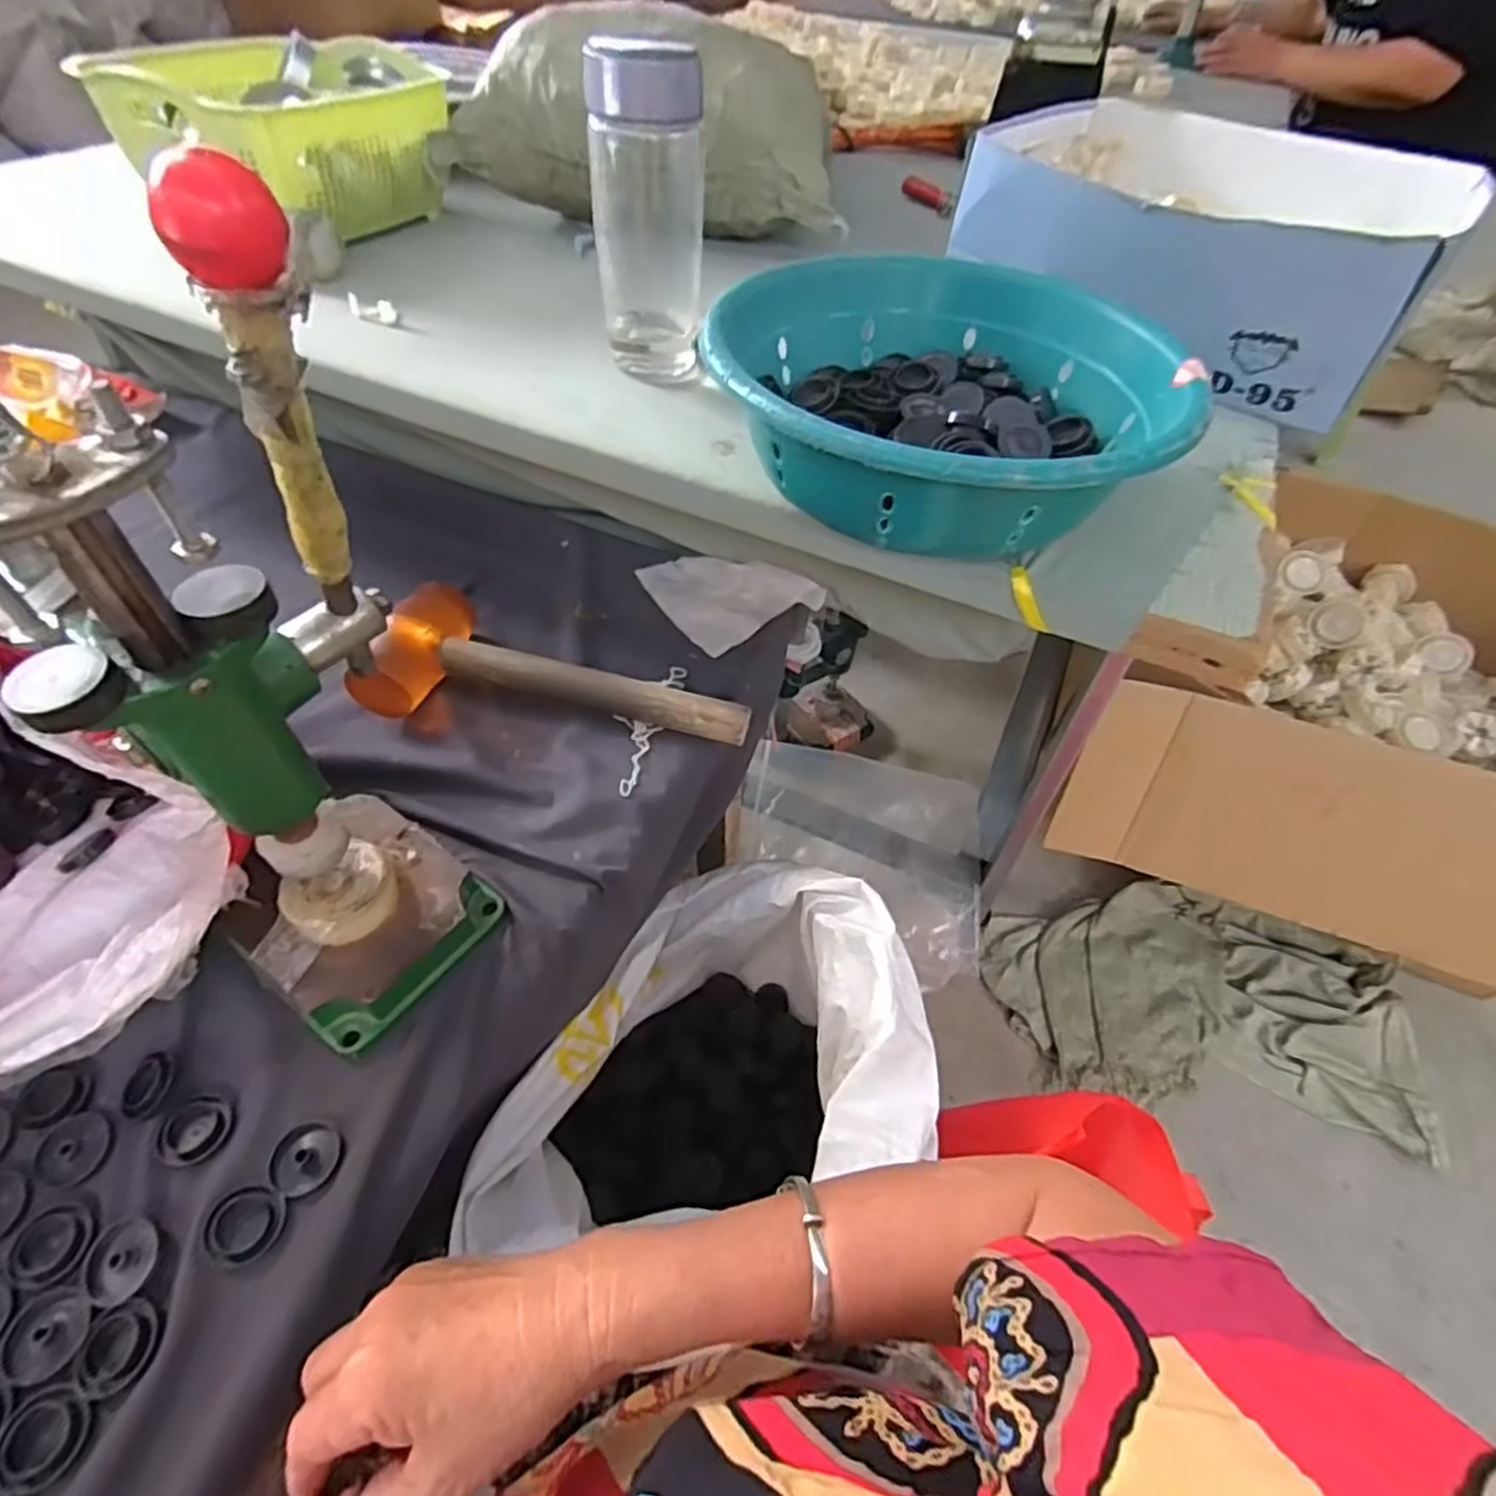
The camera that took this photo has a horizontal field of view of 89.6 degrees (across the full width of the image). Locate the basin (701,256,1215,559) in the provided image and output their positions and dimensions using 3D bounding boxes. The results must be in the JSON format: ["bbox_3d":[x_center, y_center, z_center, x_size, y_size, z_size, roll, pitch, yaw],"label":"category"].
[{"bbox_3d":[0.106,-0.190,0.428,0.253,0.090,0.251,2,51,-3],"label":"basin"}]

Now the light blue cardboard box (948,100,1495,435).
[{"bbox_3d":[0.346,-0.415,0.610,0.346,0.107,0.273,34,56,21],"label":"light blue cardboard box"}]

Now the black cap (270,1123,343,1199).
[{"bbox_3d":[-0.223,0.208,0.381,0.035,0.007,0.030,33,55,20],"label":"black cap"}]

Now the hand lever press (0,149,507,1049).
[{"bbox_3d":[-0.202,-0.019,0.313,0.095,0.383,0.144,30,54,19],"label":"hand lever press"}]

